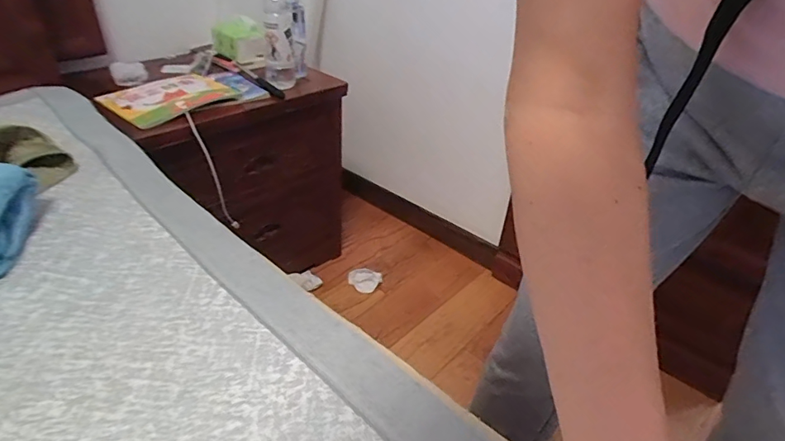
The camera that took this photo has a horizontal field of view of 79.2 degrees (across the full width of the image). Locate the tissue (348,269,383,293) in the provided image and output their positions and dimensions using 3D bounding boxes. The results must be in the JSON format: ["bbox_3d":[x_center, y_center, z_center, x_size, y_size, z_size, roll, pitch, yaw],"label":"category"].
[{"bbox_3d":[-0.079,0.167,1.352,0.088,0.020,0.085,25,38,28],"label":"tissue"}]

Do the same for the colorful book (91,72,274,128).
[{"bbox_3d":[-0.442,-0.281,1.023,0.229,0.013,0.301,28,41,30],"label":"colorful book"}]

